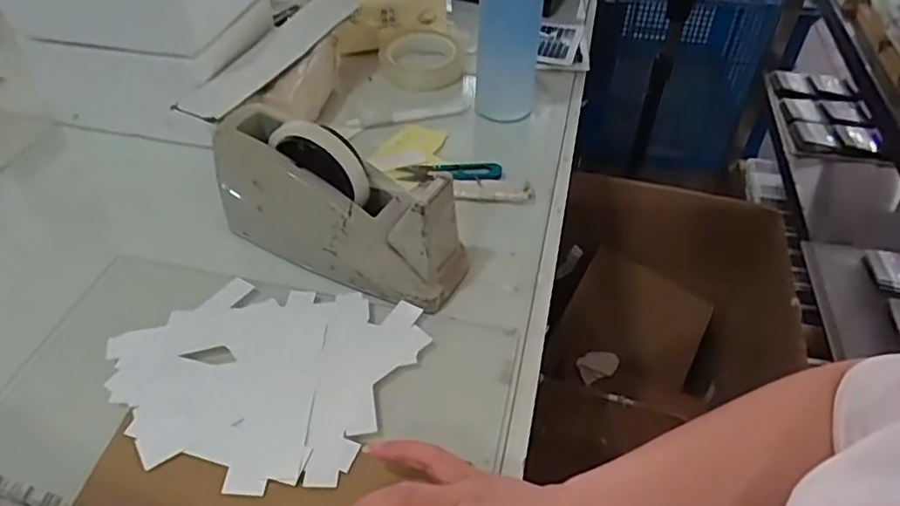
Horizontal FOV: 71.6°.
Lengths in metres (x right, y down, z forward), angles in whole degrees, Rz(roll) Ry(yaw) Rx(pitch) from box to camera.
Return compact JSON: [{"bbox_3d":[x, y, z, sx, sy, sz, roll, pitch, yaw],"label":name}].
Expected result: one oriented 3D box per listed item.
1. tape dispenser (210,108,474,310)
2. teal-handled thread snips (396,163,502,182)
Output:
[{"bbox_3d":[-0.093,-0.041,0.511,0.211,0.106,0.069,22,48,20],"label":"tape dispenser"},{"bbox_3d":[0.001,-0.082,0.628,0.101,0.005,0.027,3,44,2],"label":"teal-handled thread snips"}]

